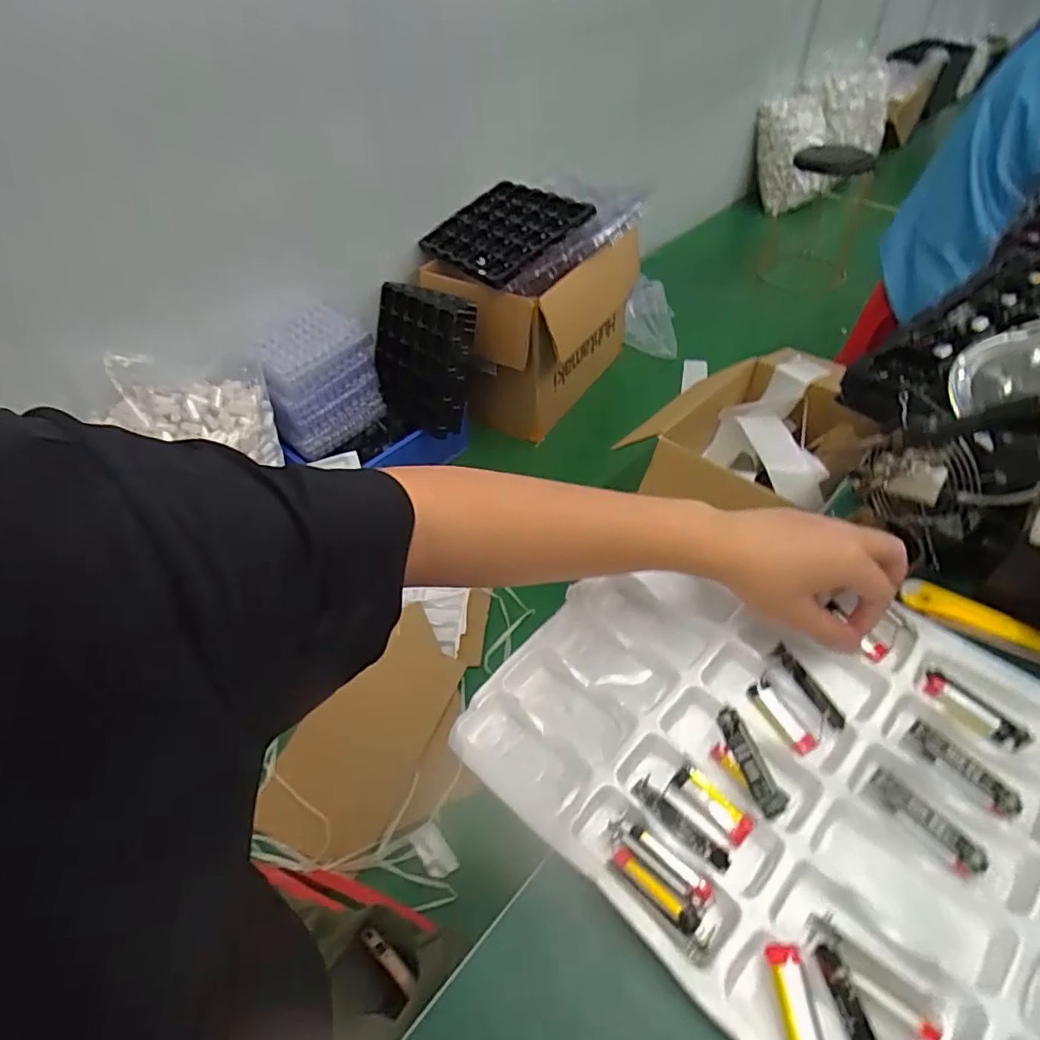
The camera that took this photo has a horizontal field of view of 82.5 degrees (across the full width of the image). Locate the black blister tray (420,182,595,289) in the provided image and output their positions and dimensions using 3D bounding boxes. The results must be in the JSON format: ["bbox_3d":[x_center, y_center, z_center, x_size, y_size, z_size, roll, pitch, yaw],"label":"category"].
[{"bbox_3d":[-0.049,-0.787,1.607,0.335,0.039,0.442,-41,51,-4],"label":"black blister tray"}]

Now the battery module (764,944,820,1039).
[{"bbox_3d":[0.144,0.256,0.310,0.018,0.009,0.054,-6,62,-2],"label":"battery module"}]

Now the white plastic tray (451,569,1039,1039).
[{"bbox_3d":[0.210,0.176,0.387,0.317,0.037,0.444,-36,55,-26],"label":"white plastic tray"}]

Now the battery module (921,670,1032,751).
[{"bbox_3d":[0.313,0.133,0.409,0.024,0.012,0.066,-36,55,-27],"label":"battery module"}]

